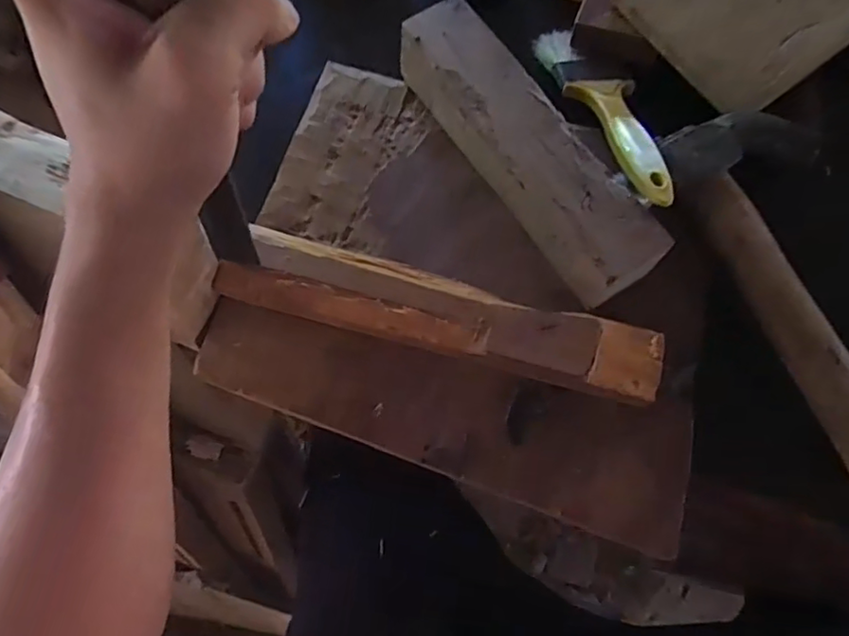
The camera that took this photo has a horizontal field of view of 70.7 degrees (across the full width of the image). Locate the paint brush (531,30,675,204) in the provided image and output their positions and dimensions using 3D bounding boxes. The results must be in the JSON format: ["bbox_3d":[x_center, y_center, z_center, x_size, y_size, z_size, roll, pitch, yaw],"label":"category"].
[{"bbox_3d":[0.111,-0.126,0.353,0.042,0.010,0.174,-10,51,-4],"label":"paint brush"}]

